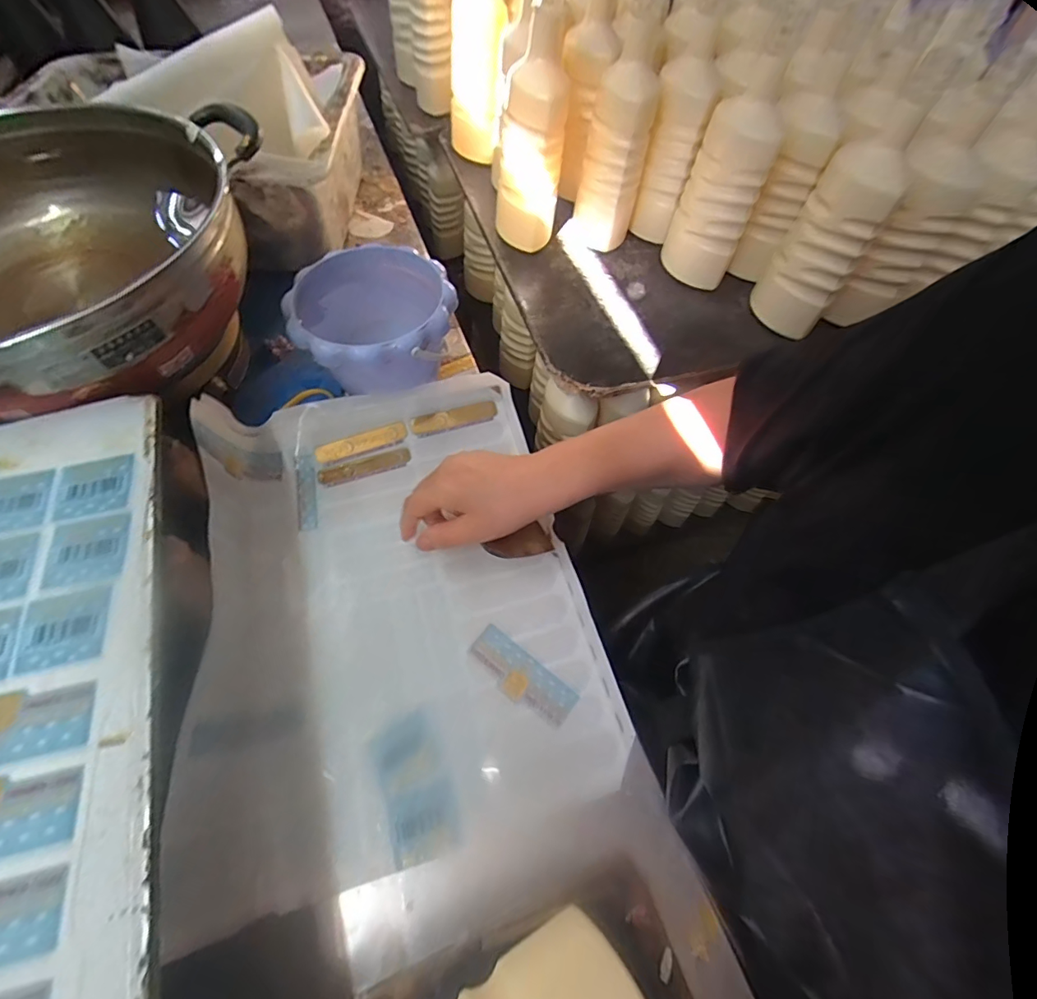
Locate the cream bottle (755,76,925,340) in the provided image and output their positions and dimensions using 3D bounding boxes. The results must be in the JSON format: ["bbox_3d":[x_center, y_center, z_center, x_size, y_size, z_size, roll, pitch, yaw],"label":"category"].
[{"bbox_3d":[0.345,-0.306,0.508,0.078,0.258,0.104,31,62,13],"label":"cream bottle"}]

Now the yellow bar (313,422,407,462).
[{"bbox_3d":[-0.161,-0.059,0.491,0.093,0.010,0.018,-20,63,-15],"label":"yellow bar"}]

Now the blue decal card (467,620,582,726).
[{"bbox_3d":[0.002,0.145,0.393,0.094,0.004,0.037,35,63,15],"label":"blue decal card"}]

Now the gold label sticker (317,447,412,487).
[{"bbox_3d":[-0.157,-0.034,0.489,0.092,0.005,0.022,-16,62,-13],"label":"gold label sticker"}]

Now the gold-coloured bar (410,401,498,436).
[{"bbox_3d":[-0.068,-0.087,0.509,0.092,0.004,0.020,-14,94,-10],"label":"gold-coloured bar"}]

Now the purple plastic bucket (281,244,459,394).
[{"bbox_3d":[-0.148,-0.169,0.497,0.156,0.115,0.146,2,60,-3],"label":"purple plastic bucket"}]

